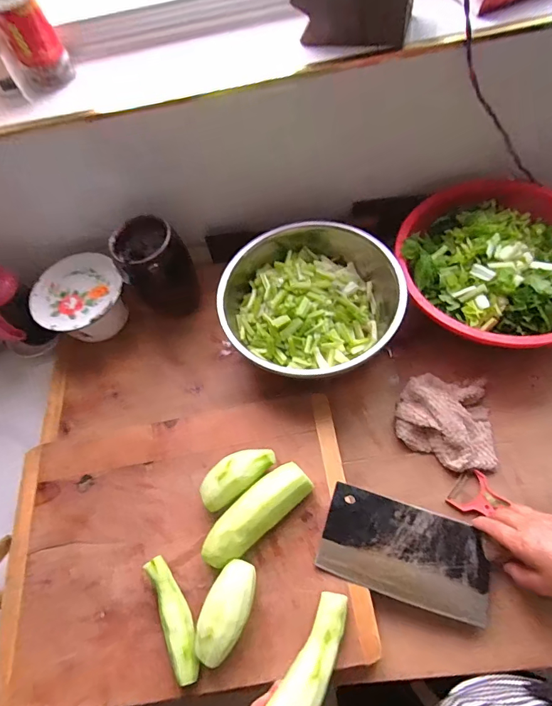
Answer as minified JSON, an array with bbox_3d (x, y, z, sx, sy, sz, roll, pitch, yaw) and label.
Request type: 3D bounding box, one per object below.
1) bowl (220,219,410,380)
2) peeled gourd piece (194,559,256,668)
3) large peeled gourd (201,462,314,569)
[{"bbox_3d":[0.047,-0.071,0.607,0.242,0.098,0.221,-4,61,7],"label":"bowl"},{"bbox_3d":[-0.053,0.276,0.450,0.046,0.045,0.096,15,65,16],"label":"peeled gourd piece"},{"bbox_3d":[-0.023,0.188,0.491,0.142,0.052,0.050,-40,63,-13],"label":"large peeled gourd"}]

